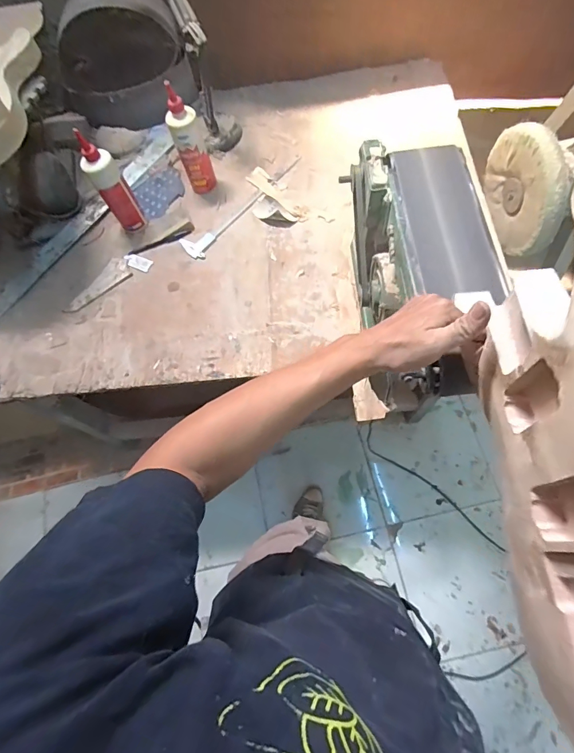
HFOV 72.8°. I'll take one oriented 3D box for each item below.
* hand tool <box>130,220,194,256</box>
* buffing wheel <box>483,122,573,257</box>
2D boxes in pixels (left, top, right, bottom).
[{"bbox_3d":[-0.299,-0.326,0.932,0.162,0.010,0.036,-28,70,-5],"label":"hand tool"},{"bbox_3d":[0.498,-0.406,0.837,0.046,0.214,0.248,-14,69,0],"label":"buffing wheel"}]

